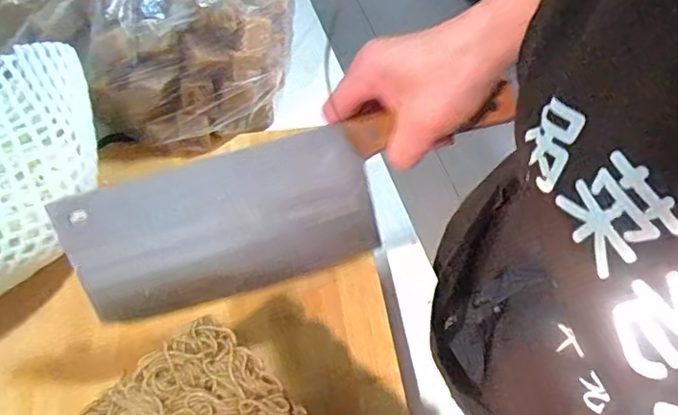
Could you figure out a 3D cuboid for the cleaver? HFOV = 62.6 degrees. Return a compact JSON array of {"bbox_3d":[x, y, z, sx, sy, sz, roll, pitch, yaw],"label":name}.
[{"bbox_3d":[-0.031,-0.006,0.394,0.308,0.109,0.027,-20,26,-1],"label":"cleaver"}]

